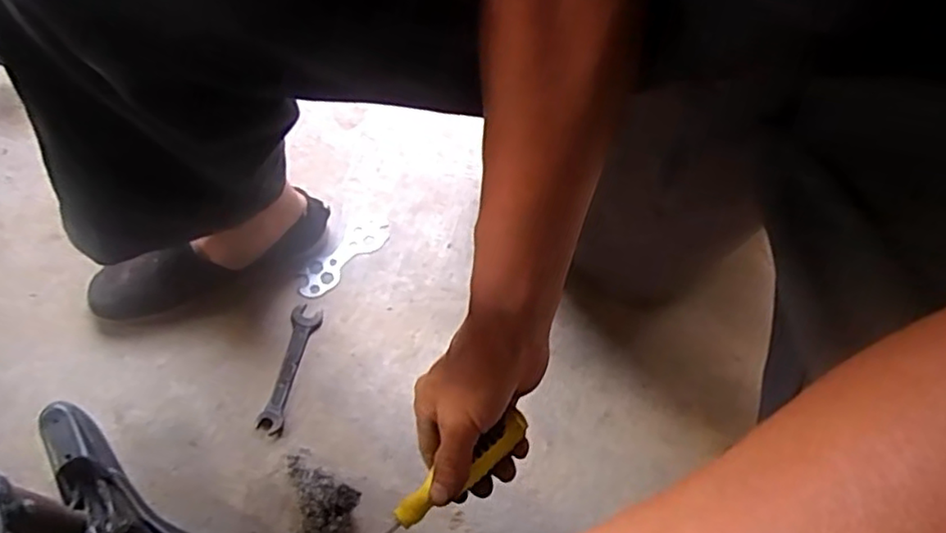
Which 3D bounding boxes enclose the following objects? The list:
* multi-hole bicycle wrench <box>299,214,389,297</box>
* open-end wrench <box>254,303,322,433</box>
[{"bbox_3d":[-0.146,-0.012,0.721,0.051,0.004,0.120,27,62,16],"label":"multi-hole bicycle wrench"},{"bbox_3d":[-0.189,0.099,0.648,0.031,0.011,0.135,10,58,7],"label":"open-end wrench"}]

